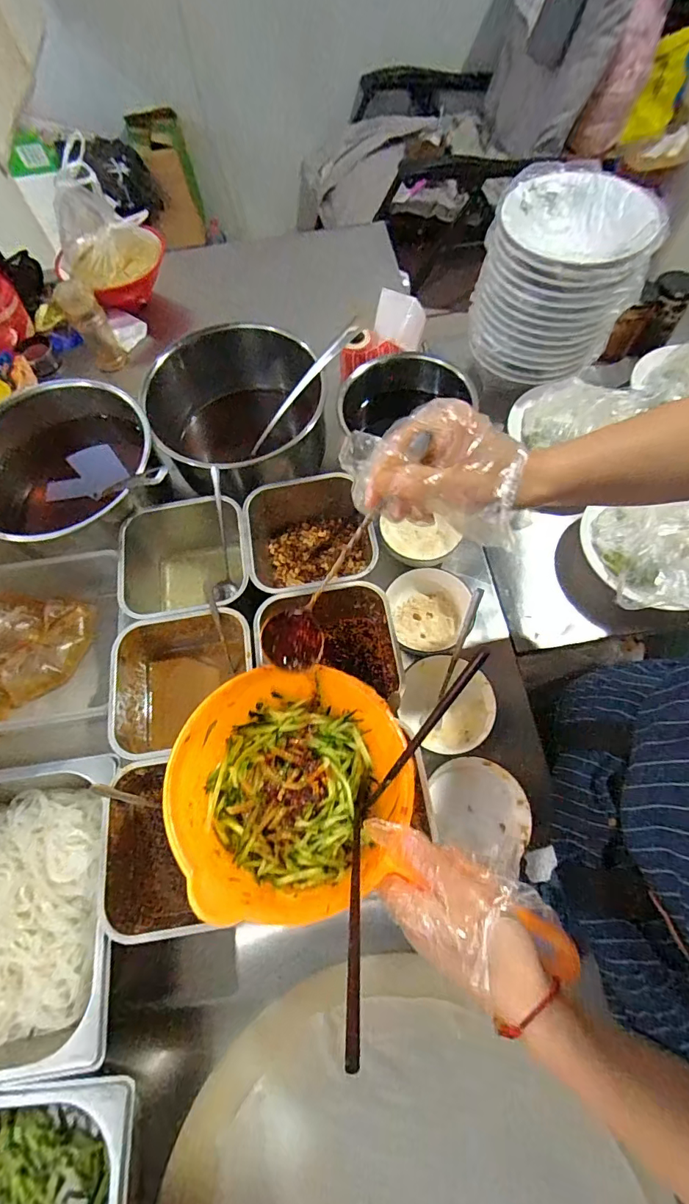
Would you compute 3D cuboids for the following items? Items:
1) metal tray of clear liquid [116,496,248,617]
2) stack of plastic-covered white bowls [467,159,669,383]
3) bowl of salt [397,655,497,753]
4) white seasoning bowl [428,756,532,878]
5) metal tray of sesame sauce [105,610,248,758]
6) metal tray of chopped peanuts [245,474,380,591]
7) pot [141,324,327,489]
[{"bbox_3d":[-0.213,-0.048,0.650,0.179,0.132,0.170,-7,66,0],"label":"metal tray of clear liquid"},{"bbox_3d":[0.301,-0.452,0.699,0.207,0.205,0.183,13,68,9],"label":"stack of plastic-covered white bowls"},{"bbox_3d":[0.123,0.125,0.585,0.103,0.060,0.111,-1,66,3],"label":"bowl of salt"},{"bbox_3d":[0.146,0.224,0.523,0.100,0.027,0.099,10,67,7],"label":"white seasoning bowl"},{"bbox_3d":[-0.180,0.102,0.571,0.159,0.084,0.155,-9,66,-1],"label":"metal tray of sesame sauce"},{"bbox_3d":[-0.044,-0.074,0.647,0.163,0.101,0.152,-12,66,-2],"label":"metal tray of chopped peanuts"},{"bbox_3d":[-0.145,-0.251,0.744,0.231,0.213,0.236,-1,66,3],"label":"pot"}]

